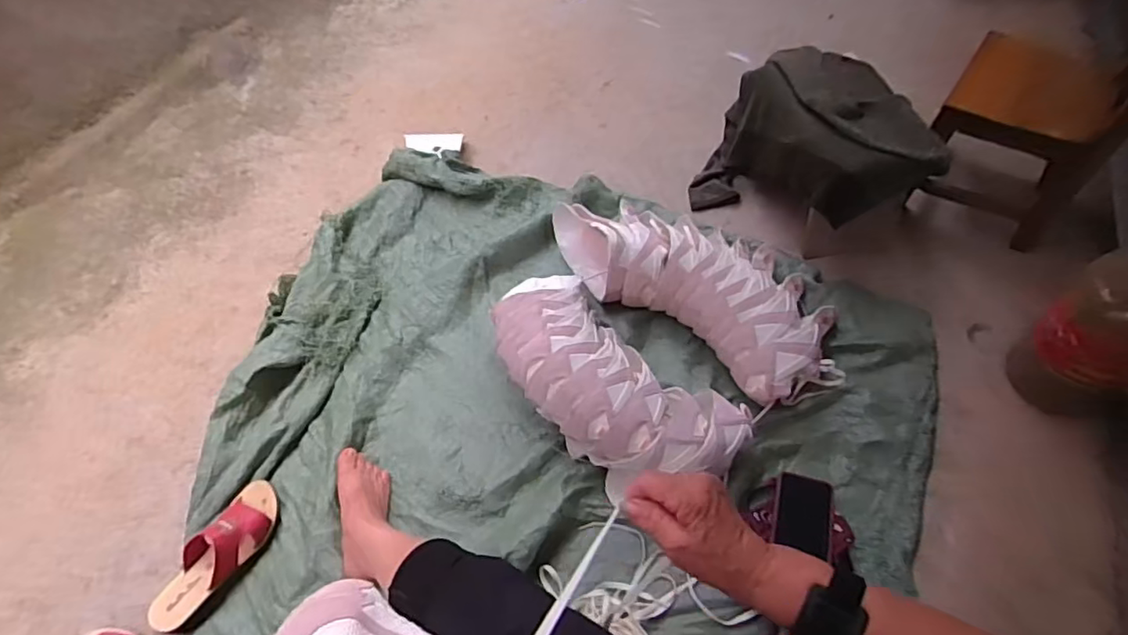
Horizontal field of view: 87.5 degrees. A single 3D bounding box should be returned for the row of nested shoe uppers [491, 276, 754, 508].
[{"bbox_3d":[0.061,0.119,0.963,0.449,0.144,0.202,36,63,23],"label":"row of nested shoe uppers"}]

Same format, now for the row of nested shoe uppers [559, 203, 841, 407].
[{"bbox_3d":[0.237,-0.071,1.090,0.583,0.143,0.241,36,64,28],"label":"row of nested shoe uppers"}]

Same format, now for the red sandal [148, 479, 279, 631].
[{"bbox_3d":[-0.530,0.354,0.892,0.089,0.068,0.228,23,59,21],"label":"red sandal"}]

